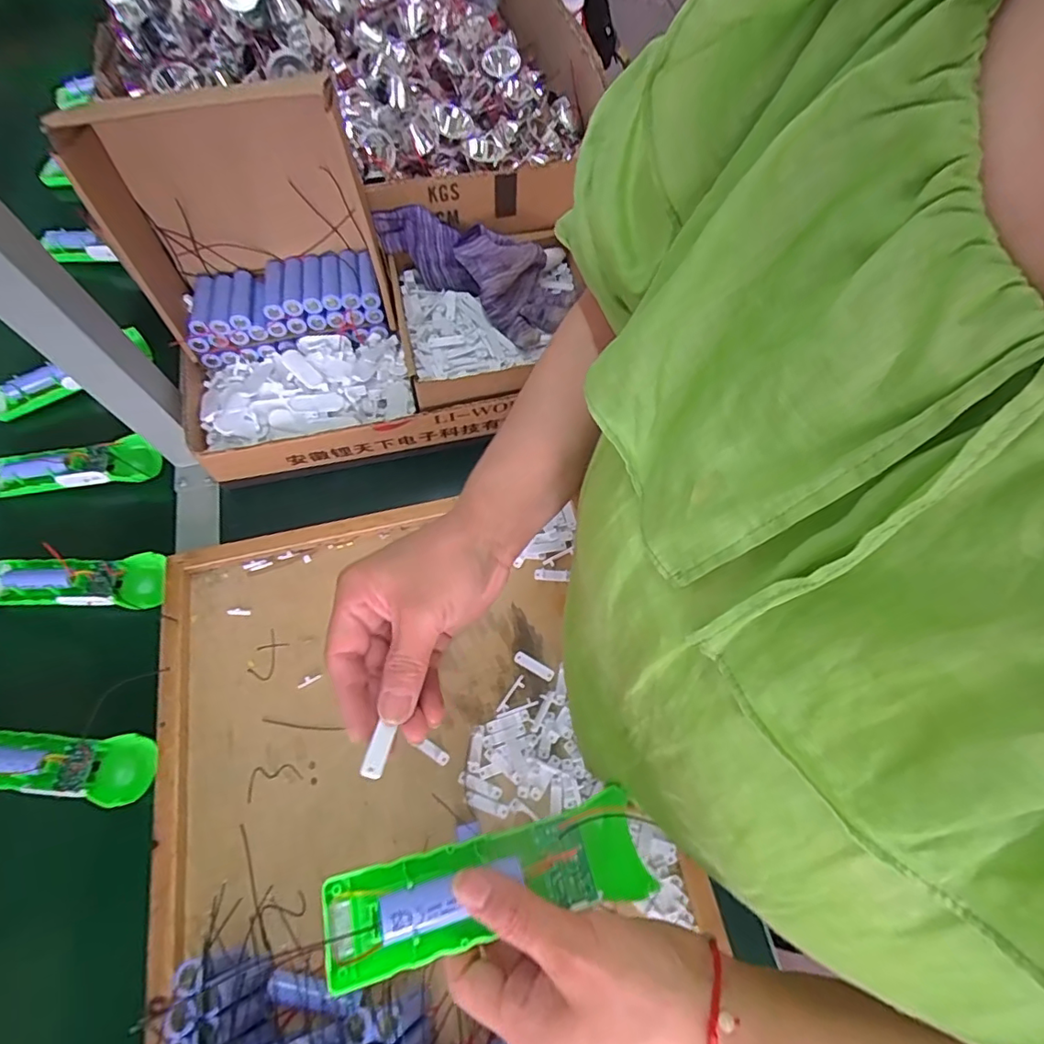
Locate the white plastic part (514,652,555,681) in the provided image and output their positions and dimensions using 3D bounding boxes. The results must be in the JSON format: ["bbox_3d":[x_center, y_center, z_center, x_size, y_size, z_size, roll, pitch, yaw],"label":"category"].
[{"bbox_3d":[0.010,0.128,0.489,0.038,0.009,0.011,28,68,10],"label":"white plastic part"}]

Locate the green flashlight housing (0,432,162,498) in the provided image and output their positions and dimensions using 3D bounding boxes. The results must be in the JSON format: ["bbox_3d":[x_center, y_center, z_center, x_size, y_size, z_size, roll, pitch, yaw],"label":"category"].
[{"bbox_3d":[-0.461,-0.057,0.572,0.168,0.030,0.045,-5,67,-4],"label":"green flashlight housing"}]

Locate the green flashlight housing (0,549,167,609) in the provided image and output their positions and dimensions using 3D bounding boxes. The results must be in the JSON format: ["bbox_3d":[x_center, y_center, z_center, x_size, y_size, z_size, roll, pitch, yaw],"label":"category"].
[{"bbox_3d":[-0.419,0.058,0.520,0.168,0.026,0.052,-2,67,-3],"label":"green flashlight housing"}]

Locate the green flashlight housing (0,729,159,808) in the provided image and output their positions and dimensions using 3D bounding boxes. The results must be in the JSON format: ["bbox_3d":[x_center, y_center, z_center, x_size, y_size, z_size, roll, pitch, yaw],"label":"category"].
[{"bbox_3d":[-0.388,0.199,0.455,0.164,0.024,0.050,3,66,0],"label":"green flashlight housing"}]

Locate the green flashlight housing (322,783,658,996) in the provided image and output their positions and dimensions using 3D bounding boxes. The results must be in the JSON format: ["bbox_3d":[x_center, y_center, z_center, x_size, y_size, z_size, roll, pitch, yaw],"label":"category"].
[{"bbox_3d":[-0.012,0.173,0.266,0.154,0.025,0.045,-6,66,-18],"label":"green flashlight housing"}]

